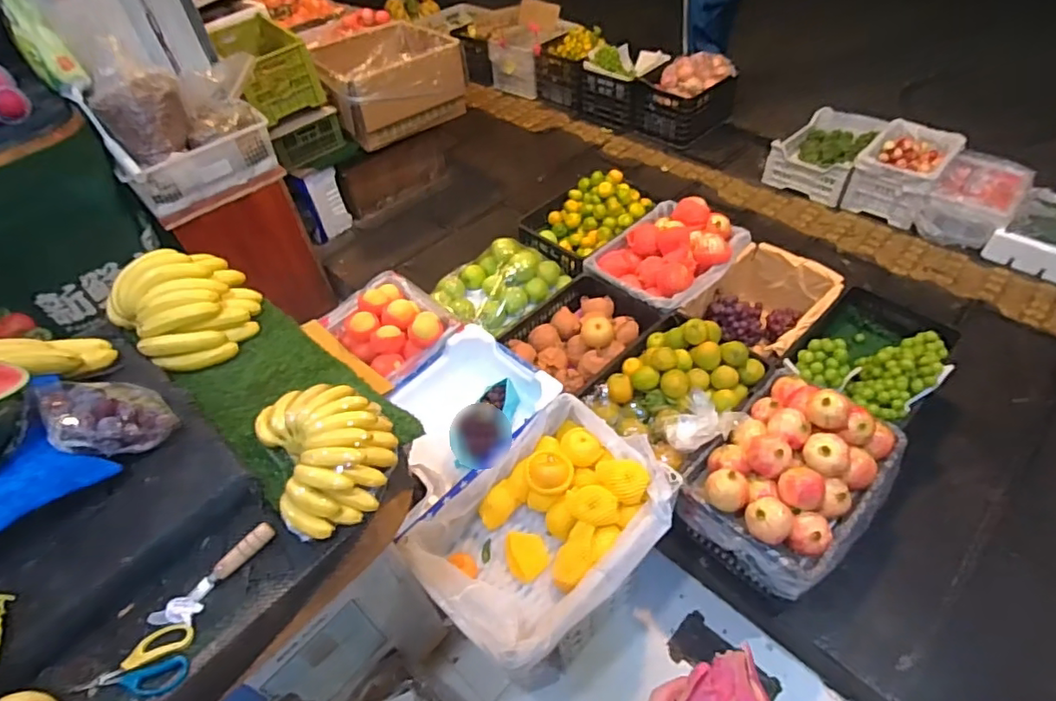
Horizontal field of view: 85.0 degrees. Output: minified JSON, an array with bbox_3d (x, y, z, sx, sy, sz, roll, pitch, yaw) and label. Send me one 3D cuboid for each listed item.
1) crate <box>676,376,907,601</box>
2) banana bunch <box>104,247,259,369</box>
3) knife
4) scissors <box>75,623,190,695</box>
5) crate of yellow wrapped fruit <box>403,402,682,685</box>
[{"bbox_3d":[0.622,0.278,1.346,0.488,0.239,0.357,-36,53,-24],"label":"crate"},{"bbox_3d":[-0.642,-0.090,1.086,0.242,0.115,0.227,34,59,31],"label":"banana bunch"},{"bbox_3d":[-0.417,0.304,0.770,0.175,0.028,0.044,-37,54,-25],"label":"knife"},{"bbox_3d":[-0.482,0.393,0.715,0.126,0.017,0.074,-15,54,-10],"label":"scissors"},{"bbox_3d":[0.046,0.373,1.234,0.535,0.137,0.376,-38,54,-25],"label":"crate of yellow wrapped fruit"}]

